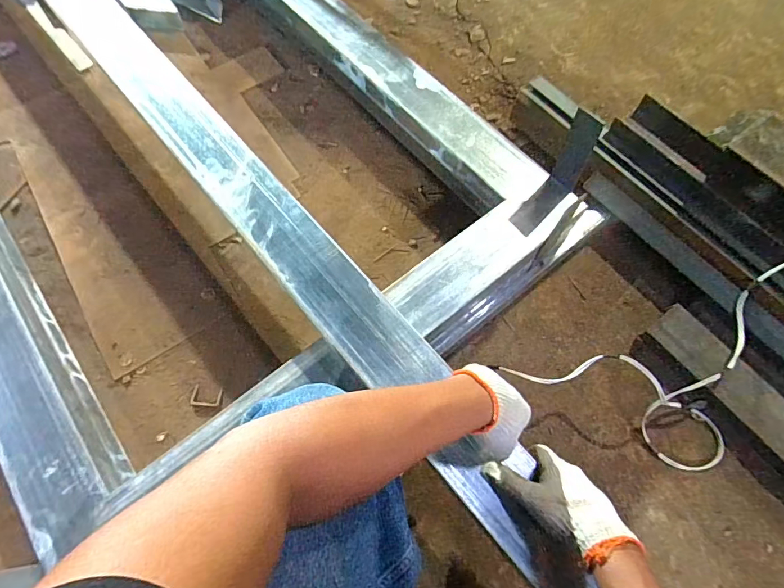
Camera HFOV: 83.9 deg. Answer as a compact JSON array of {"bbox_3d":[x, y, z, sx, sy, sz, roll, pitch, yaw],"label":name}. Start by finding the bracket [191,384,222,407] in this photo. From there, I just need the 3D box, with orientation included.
[{"bbox_3d":[-0.328,0.181,0.771,0.052,0.004,0.036,5,68,2],"label":"bracket"}]

